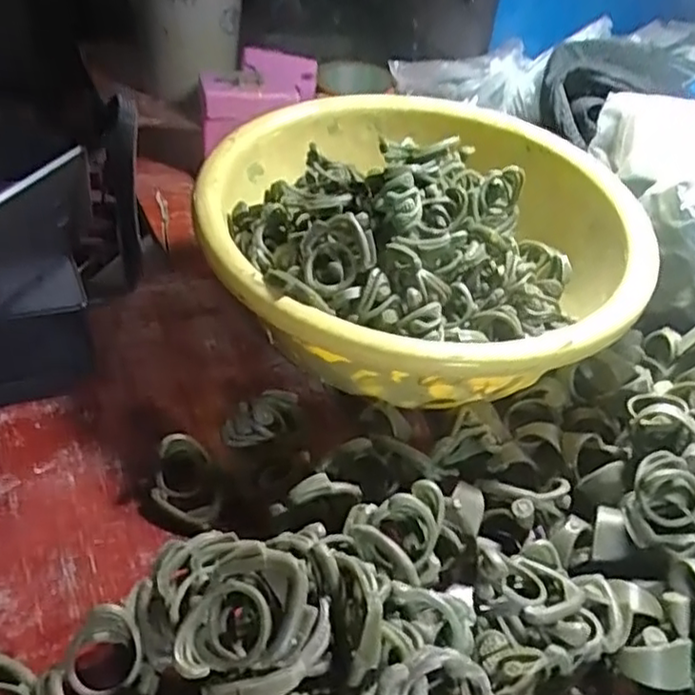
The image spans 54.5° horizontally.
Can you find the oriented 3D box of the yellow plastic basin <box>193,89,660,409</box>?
[{"bbox_3d":[0.037,-0.051,0.364,0.219,0.094,0.219,5,36,-3],"label":"yellow plastic basin"}]

